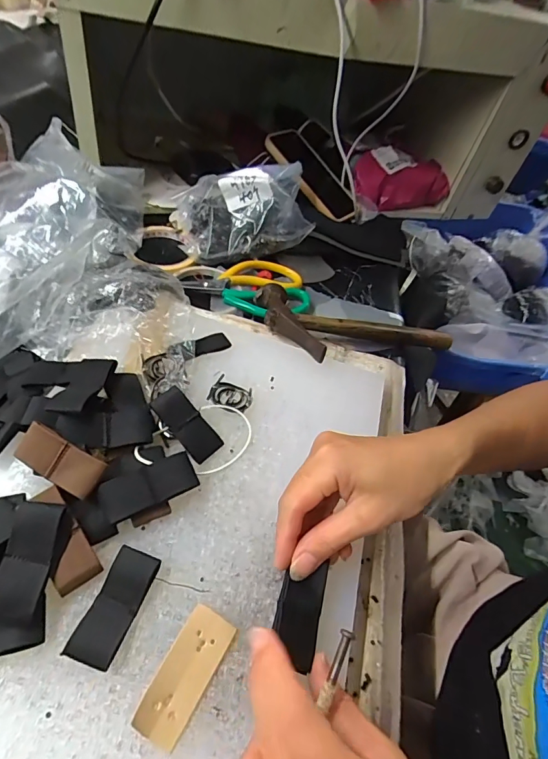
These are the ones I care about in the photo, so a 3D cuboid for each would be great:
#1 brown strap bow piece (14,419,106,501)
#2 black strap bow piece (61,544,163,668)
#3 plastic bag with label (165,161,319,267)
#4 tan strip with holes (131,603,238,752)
[{"bbox_3d":[-0.136,0.052,0.270,0.060,0.010,0.025,25,71,12],"label":"brown strap bow piece"},{"bbox_3d":[-0.091,0.130,0.245,0.026,0.010,0.059,22,50,4],"label":"black strap bow piece"},{"bbox_3d":[-0.041,-0.222,0.546,0.162,0.077,0.118,-7,52,-18],"label":"plastic bag with label"},{"bbox_3d":[-0.048,0.158,0.230,0.027,0.006,0.062,29,50,10],"label":"tan strip with holes"}]

